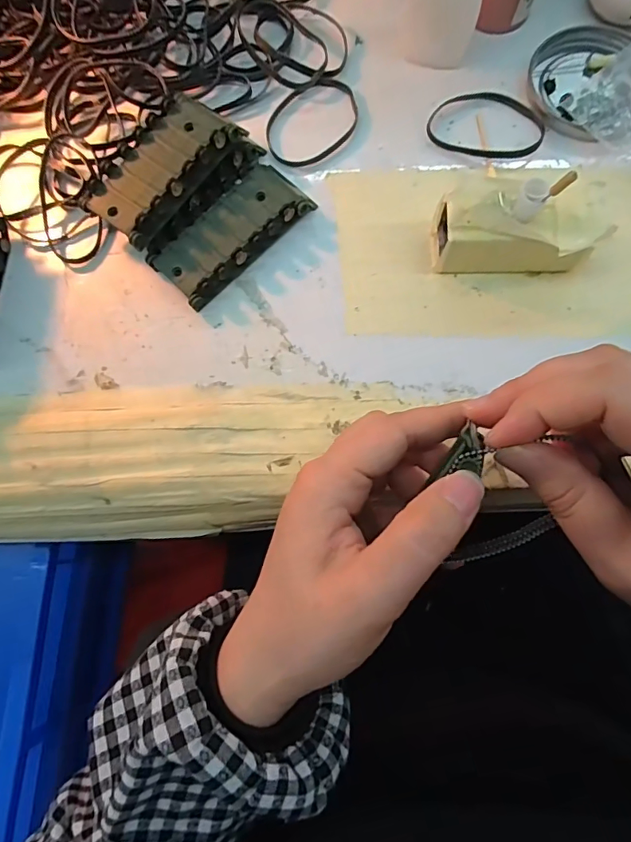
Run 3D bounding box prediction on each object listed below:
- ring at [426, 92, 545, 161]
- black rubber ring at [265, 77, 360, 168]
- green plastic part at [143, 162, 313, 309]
[{"bbox_3d":[0.107,-0.184,0.296,0.068,0.004,0.049,24,79,9],"label":"ring"},{"bbox_3d":[-0.002,-0.189,0.299,0.066,0.004,0.048,-38,77,-6],"label":"black rubber ring"},{"bbox_3d":[-0.046,-0.110,0.277,0.095,0.015,0.043,-42,77,-7],"label":"green plastic part"}]

